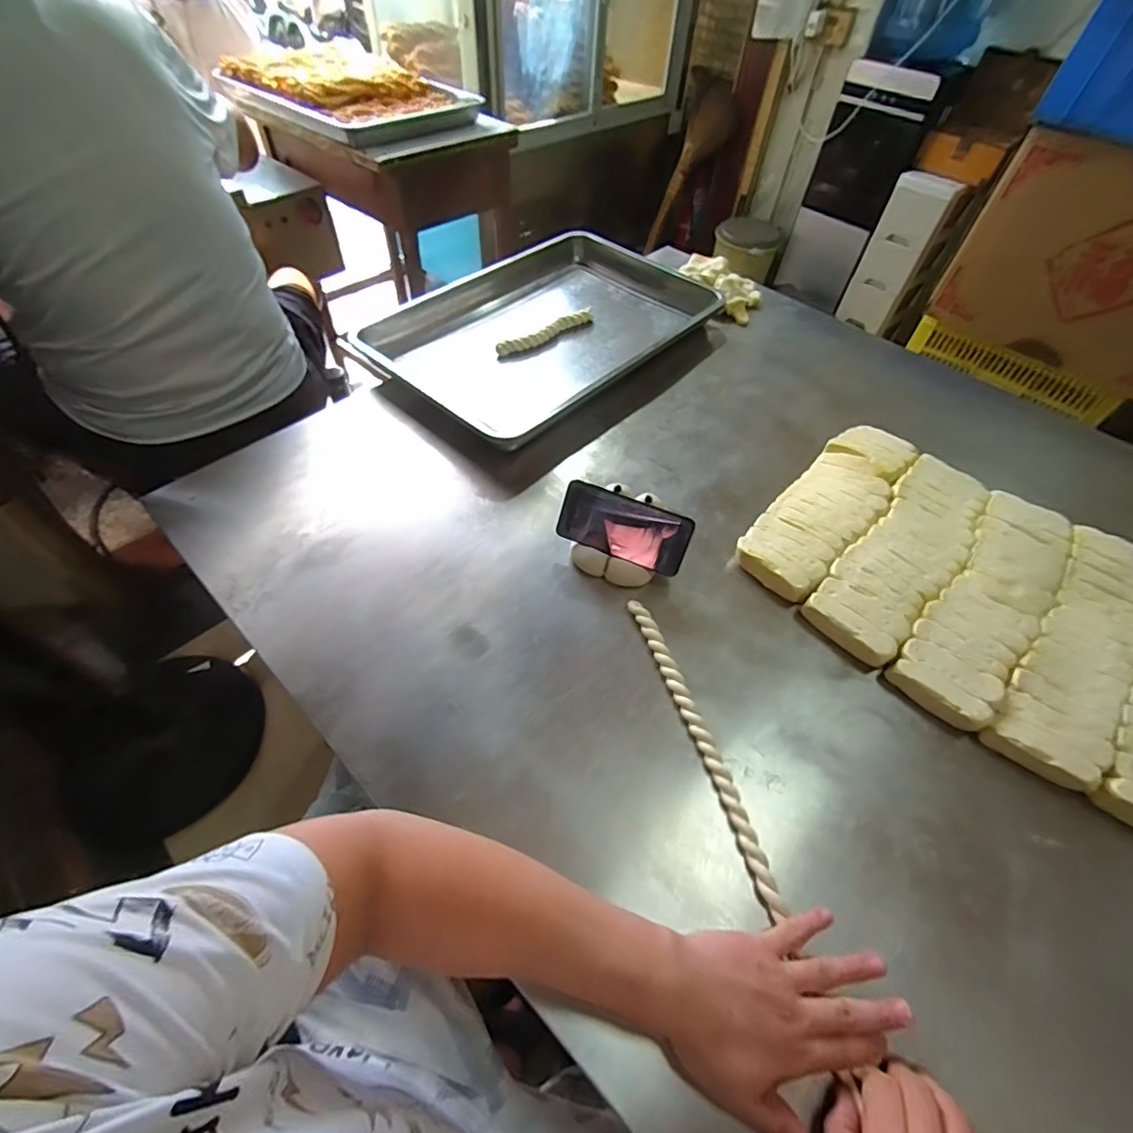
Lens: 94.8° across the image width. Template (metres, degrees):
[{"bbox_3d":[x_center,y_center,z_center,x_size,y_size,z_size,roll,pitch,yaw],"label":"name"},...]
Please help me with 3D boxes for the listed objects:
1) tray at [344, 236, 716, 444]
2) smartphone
[{"bbox_3d":[-0.025,-0.463,0.989,0.451,0.050,0.623,36,60,24],"label":"tray"},{"bbox_3d":[0.071,-0.048,0.654,0.163,0.077,0.010,21,19,12],"label":"smartphone"}]

